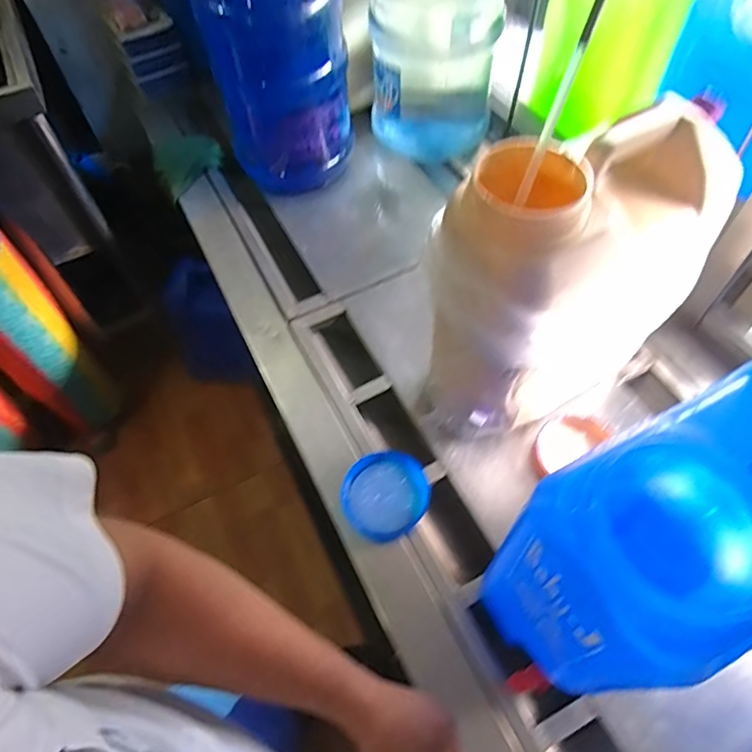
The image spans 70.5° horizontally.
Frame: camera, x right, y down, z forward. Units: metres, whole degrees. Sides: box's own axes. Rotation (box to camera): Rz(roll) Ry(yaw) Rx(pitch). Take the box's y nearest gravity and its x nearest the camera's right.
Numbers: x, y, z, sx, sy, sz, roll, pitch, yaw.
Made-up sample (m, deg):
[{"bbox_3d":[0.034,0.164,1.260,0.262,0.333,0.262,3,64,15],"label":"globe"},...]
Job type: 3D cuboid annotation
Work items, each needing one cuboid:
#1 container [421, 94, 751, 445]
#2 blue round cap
[{"bbox_3d":[0.238,-0.100,0.704,0.333,0.410,0.163,-27,61,-12],"label":"container"},{"bbox_3d":[0.016,0.178,0.795,0.127,0.025,0.123,-1,59,2],"label":"blue round cap"}]

